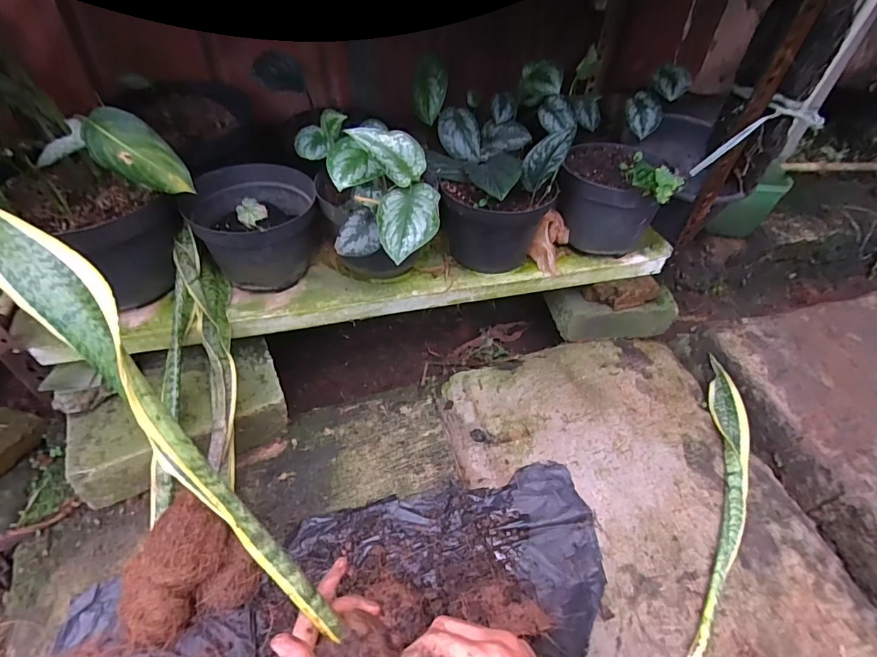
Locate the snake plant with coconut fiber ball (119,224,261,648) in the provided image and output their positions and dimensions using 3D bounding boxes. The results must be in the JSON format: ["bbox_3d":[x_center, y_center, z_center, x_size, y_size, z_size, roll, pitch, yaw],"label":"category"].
[{"bbox_3d":[-0.297,0.100,0.542,0.123,0.089,0.468,-6,66,-12],"label":"snake plant with coconut fiber ball"}]

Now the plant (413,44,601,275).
[{"bbox_3d":[0.100,-0.256,0.710,0.238,0.221,0.228,-22,53,-21],"label":"plant"}]

